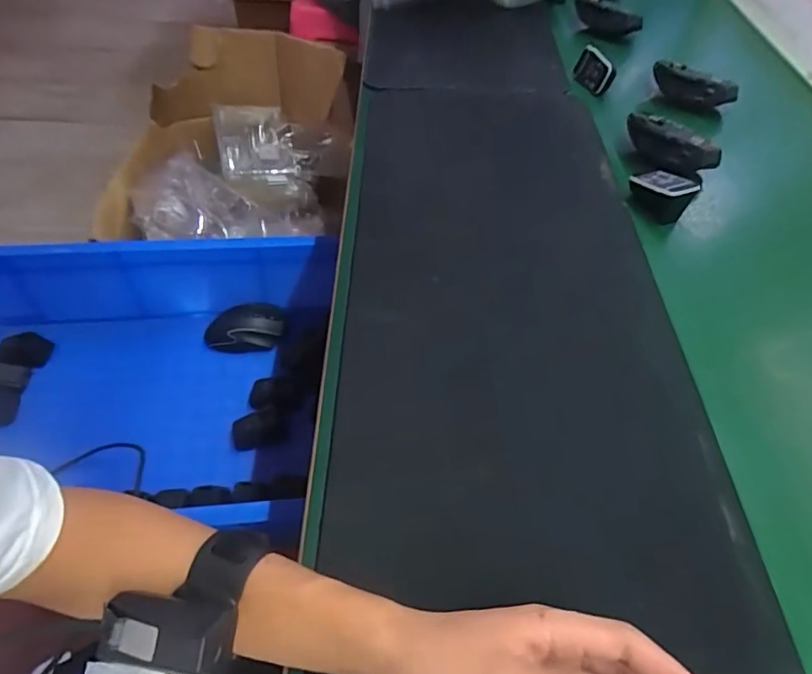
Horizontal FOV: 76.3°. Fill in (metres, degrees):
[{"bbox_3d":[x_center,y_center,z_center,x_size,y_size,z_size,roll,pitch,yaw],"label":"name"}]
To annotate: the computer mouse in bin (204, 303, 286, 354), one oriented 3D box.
[{"bbox_3d":[-0.240,-0.014,0.771,0.116,0.038,0.067,-3,53,-5],"label":"computer mouse in bin"}]

